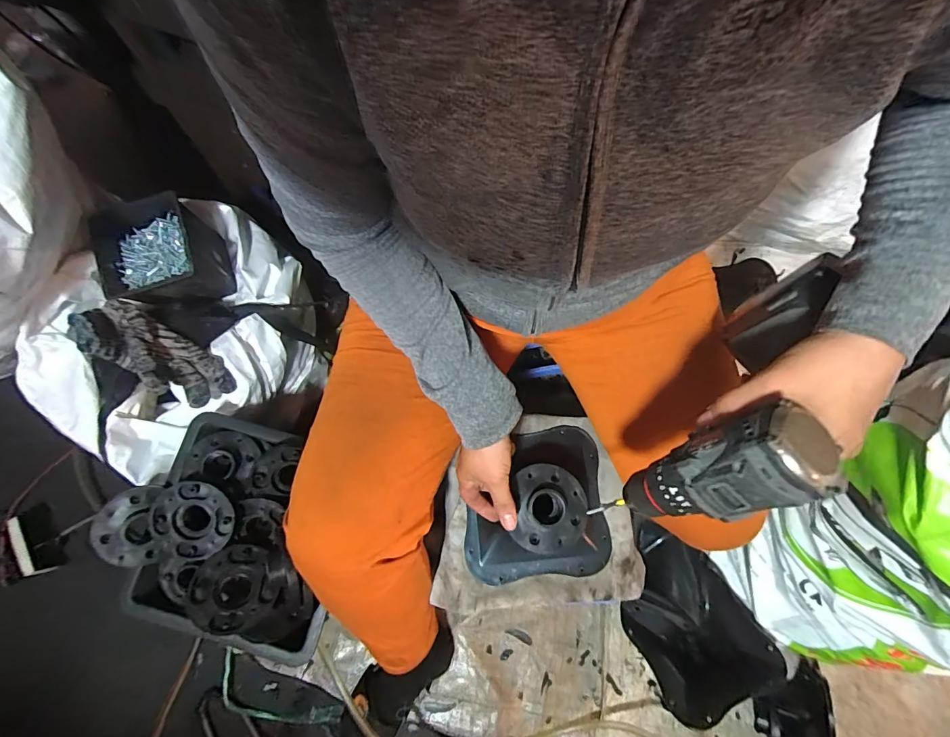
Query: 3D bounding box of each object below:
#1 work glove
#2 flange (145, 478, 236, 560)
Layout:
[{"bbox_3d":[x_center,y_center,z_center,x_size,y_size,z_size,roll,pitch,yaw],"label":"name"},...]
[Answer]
[{"bbox_3d":[-0.425,-0.017,0.566,0.190,0.069,0.081,41,75,-36],"label":"work glove"},{"bbox_3d":[-0.353,0.192,0.523,0.097,0.021,0.102,-1,97,-5],"label":"flange"}]

